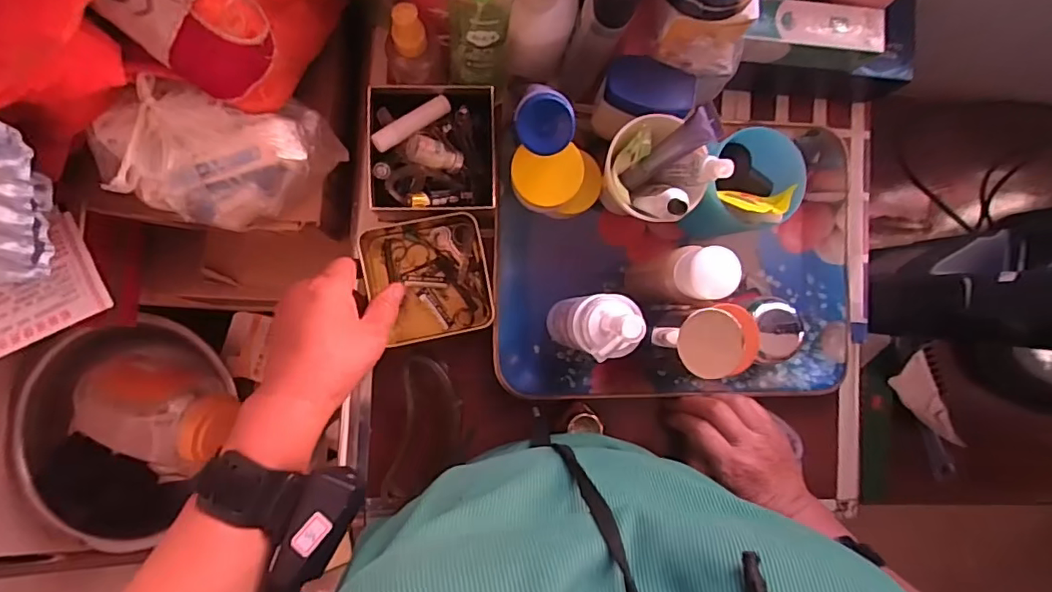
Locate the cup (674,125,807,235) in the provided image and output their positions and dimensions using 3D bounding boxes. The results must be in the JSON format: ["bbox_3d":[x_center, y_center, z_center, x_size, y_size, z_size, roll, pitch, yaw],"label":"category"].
[{"bbox_3d":[0.175,-0.096,0.447,0.073,0.099,0.087,8,89,-7],"label":"cup"}]

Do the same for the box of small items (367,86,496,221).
[{"bbox_3d":[-0.077,-0.117,0.446,0.099,0.039,0.105,-1,90,-7],"label":"box of small items"}]

